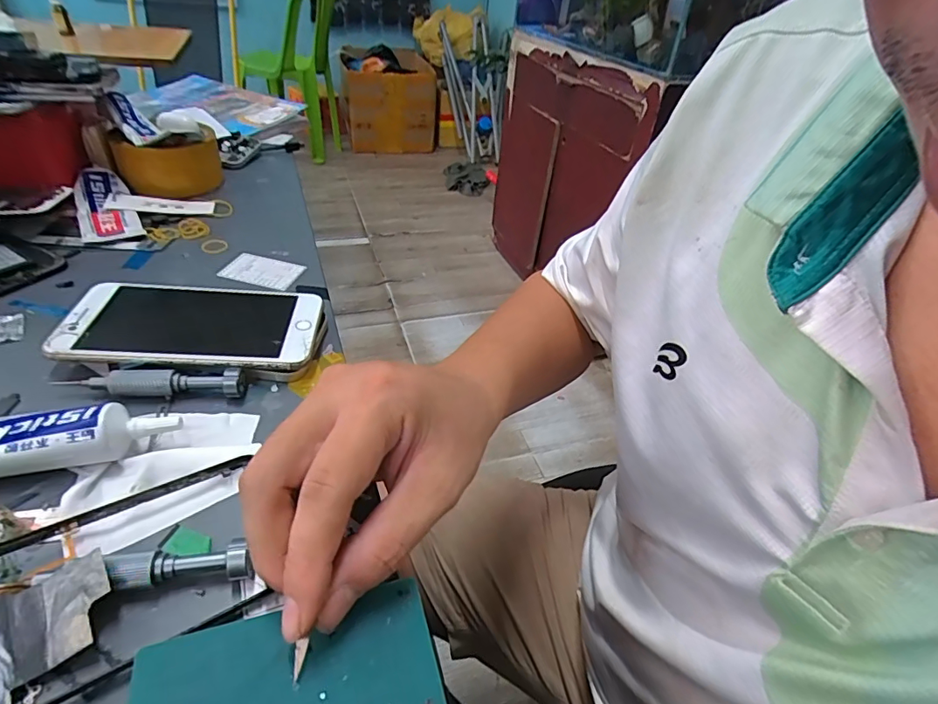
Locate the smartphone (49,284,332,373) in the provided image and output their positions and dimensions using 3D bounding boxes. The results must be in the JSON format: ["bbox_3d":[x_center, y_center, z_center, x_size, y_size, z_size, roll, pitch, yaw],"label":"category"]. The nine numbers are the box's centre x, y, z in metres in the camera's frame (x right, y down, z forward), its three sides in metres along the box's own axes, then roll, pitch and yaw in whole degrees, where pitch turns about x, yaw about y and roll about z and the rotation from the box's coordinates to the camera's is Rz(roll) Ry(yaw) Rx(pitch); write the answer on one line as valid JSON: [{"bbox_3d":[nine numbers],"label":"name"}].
[{"bbox_3d":[-0.183,-0.019,0.337,0.159,0.009,0.082,5,39,-2],"label":"smartphone"}]

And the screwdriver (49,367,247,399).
[{"bbox_3d":[-0.188,0.019,0.303,0.100,0.016,0.012,0,39,-8],"label":"screwdriver"}]

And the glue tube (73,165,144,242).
[{"bbox_3d":[-0.335,-0.138,0.459,0.045,0.026,0.113,-19,45,-28],"label":"glue tube"}]

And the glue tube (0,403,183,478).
[{"bbox_3d":[-0.225,0.044,0.257,0.136,0.025,0.037,-8,41,-16],"label":"glue tube"}]

